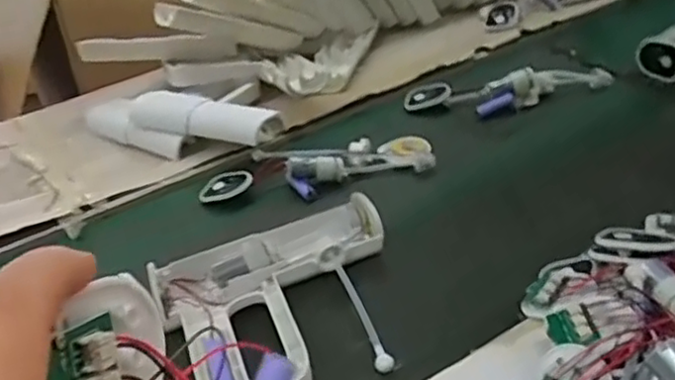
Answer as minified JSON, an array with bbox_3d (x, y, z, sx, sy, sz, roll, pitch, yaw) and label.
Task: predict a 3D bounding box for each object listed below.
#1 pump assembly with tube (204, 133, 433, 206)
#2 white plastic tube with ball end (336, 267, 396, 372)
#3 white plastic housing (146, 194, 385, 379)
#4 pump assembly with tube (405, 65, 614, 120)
[{"bbox_3d":[-0.023,-0.033,0.754,0.255,0.025,0.097,-7,33,2],"label":"pump assembly with tube"},{"bbox_3d":[0.020,0.104,0.559,0.012,0.010,0.107,-16,48,-13],"label":"white plastic tube with ball end"},{"bbox_3d":[-0.039,0.085,0.577,0.208,0.037,0.179,-22,35,-20],"label":"white plastic housing"},{"bbox_3d":[0.211,-0.125,0.835,0.249,0.039,0.064,-4,33,7],"label":"pump assembly with tube"}]

